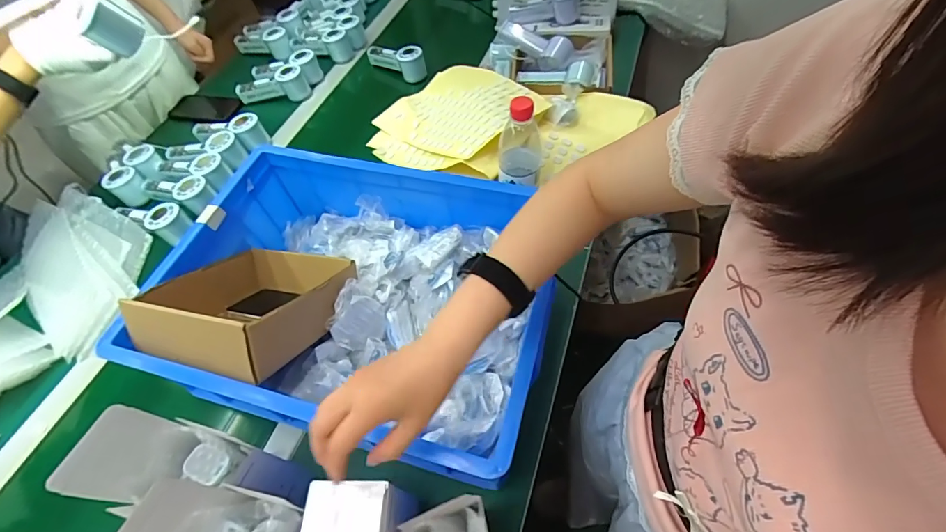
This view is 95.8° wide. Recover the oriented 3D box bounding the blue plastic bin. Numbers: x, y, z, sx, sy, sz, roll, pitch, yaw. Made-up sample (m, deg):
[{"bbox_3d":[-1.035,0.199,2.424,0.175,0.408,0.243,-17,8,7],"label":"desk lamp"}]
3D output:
[{"bbox_3d":[-0.149,0.033,0.557,0.470,0.143,0.340,12,60,11],"label":"blue plastic bin"}]

